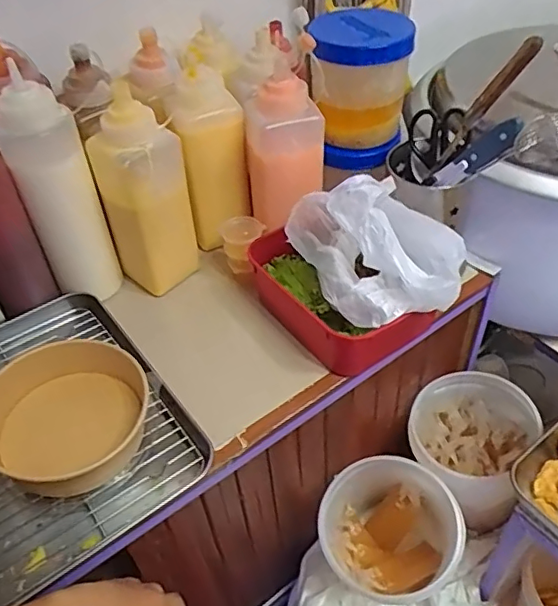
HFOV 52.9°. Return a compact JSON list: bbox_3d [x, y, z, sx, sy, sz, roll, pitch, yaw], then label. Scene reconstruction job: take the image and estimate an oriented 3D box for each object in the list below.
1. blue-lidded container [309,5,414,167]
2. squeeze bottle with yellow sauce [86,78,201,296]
[{"bbox_3d":[0.094,-0.244,0.657,0.110,0.152,0.096,0,44,4],"label":"blue-lidded container"},{"bbox_3d":[-0.152,-0.117,0.640,0.088,0.228,0.068,-25,48,-21],"label":"squeeze bottle with yellow sauce"}]

